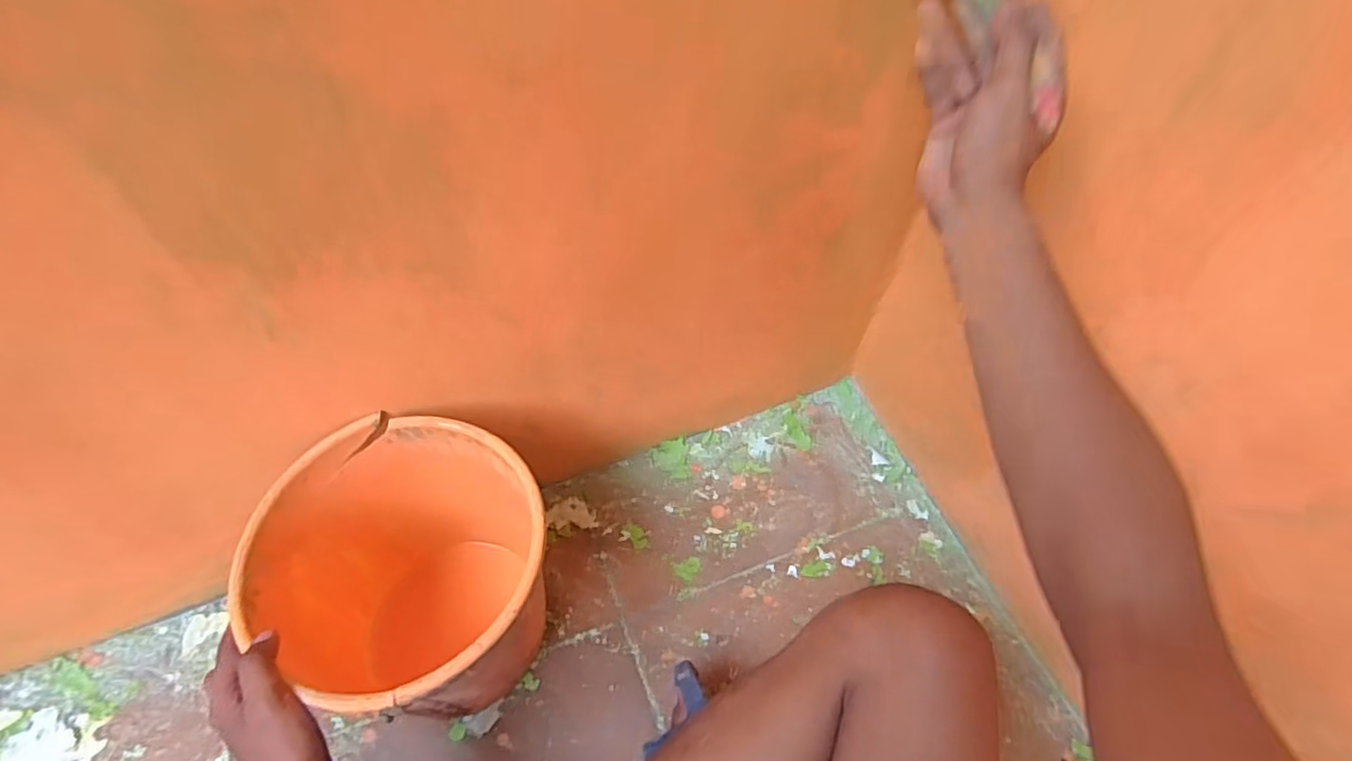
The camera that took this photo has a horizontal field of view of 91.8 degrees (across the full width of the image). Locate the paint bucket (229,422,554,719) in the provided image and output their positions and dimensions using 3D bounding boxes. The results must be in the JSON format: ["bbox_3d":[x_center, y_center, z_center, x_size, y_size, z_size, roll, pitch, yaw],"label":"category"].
[{"bbox_3d":[-0.235,0.189,0.616,0.245,0.221,0.238,1,54,-2],"label":"paint bucket"}]

